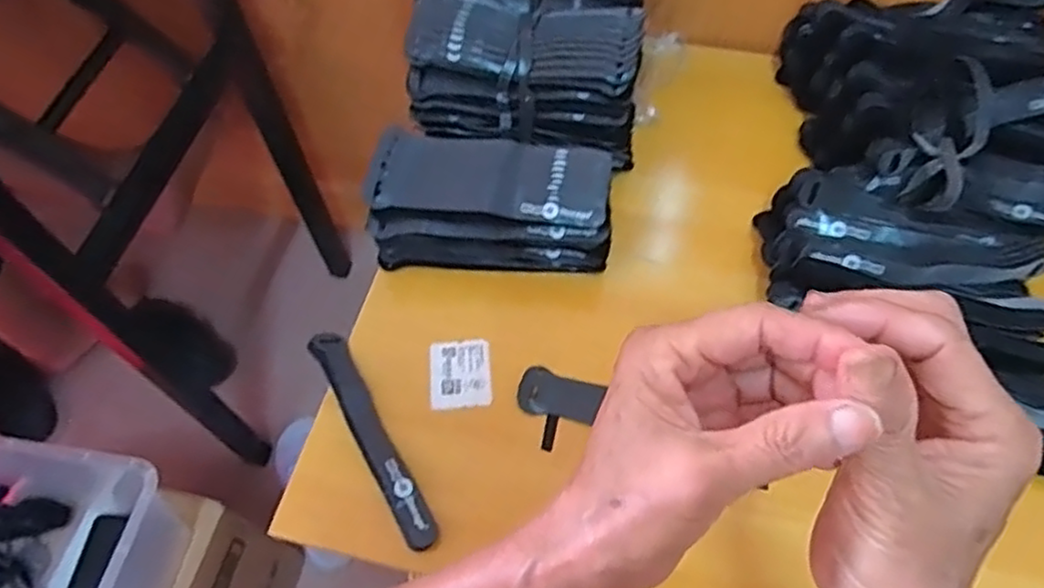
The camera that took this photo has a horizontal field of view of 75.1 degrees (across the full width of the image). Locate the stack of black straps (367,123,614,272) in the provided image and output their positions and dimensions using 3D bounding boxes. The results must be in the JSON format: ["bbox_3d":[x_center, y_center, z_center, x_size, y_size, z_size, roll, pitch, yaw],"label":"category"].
[{"bbox_3d":[-0.025,-0.078,0.591,0.201,0.077,0.094,1,59,3],"label":"stack of black straps"}]

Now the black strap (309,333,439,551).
[{"bbox_3d":[-0.115,0.103,0.514,0.024,0.025,0.194,-29,62,-14],"label":"black strap"}]

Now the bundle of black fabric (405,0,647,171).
[{"bbox_3d":[0.010,-0.221,0.638,0.202,0.106,0.144,10,60,8],"label":"bundle of black fabric"}]

